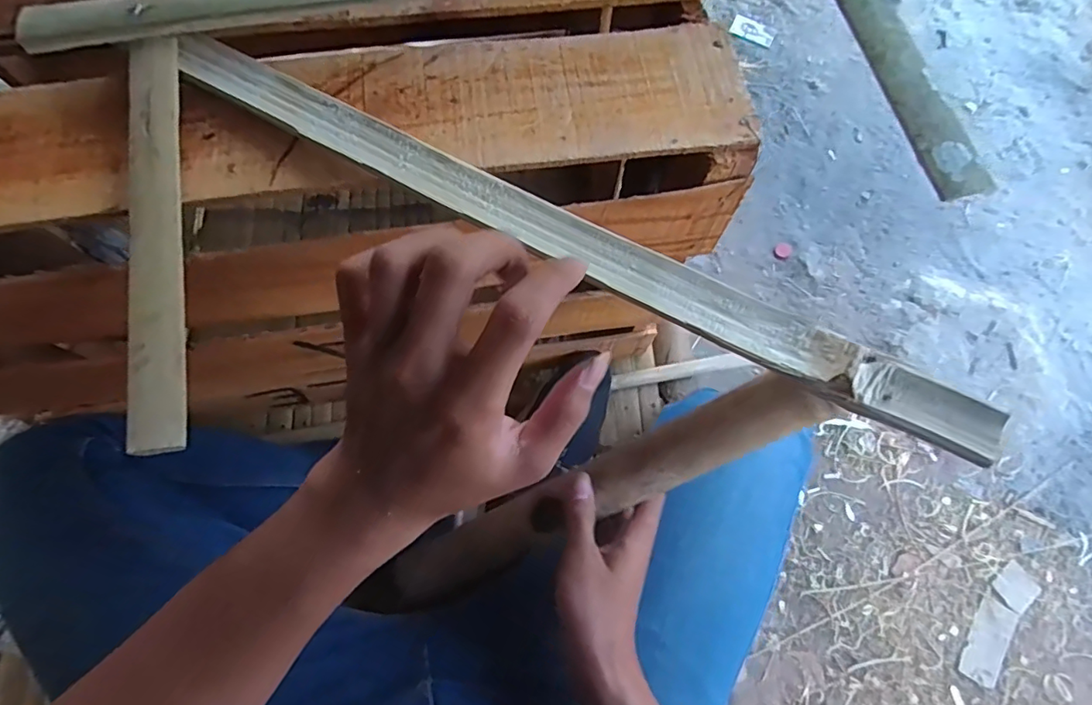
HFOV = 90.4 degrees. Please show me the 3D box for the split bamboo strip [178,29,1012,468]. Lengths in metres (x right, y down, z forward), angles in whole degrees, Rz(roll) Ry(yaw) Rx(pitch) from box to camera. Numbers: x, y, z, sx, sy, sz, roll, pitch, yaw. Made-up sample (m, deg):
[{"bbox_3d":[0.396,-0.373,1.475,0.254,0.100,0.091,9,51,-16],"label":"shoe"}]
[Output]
[{"bbox_3d":[-0.005,-0.062,0.257,0.423,0.010,0.028,28,75,10],"label":"split bamboo strip"}]

